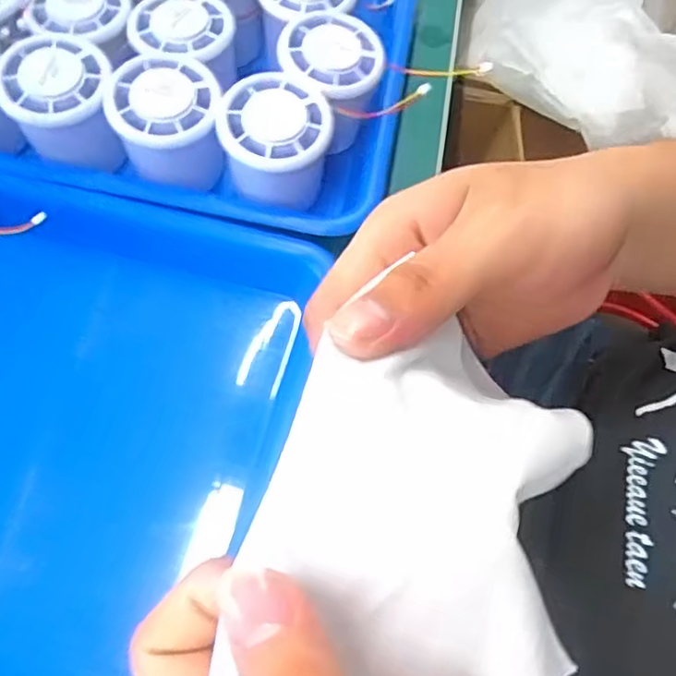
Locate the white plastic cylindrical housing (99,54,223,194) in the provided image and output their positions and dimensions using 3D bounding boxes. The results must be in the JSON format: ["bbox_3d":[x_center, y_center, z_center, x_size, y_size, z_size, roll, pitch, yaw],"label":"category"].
[{"bbox_3d":[-0.087,-0.109,0.308,0.053,0.040,0.062,-11,65,-6],"label":"white plastic cylindrical housing"}]

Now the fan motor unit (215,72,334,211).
[{"bbox_3d":[-0.031,-0.100,0.306,0.054,0.040,0.053,-10,65,-6],"label":"fan motor unit"}]

